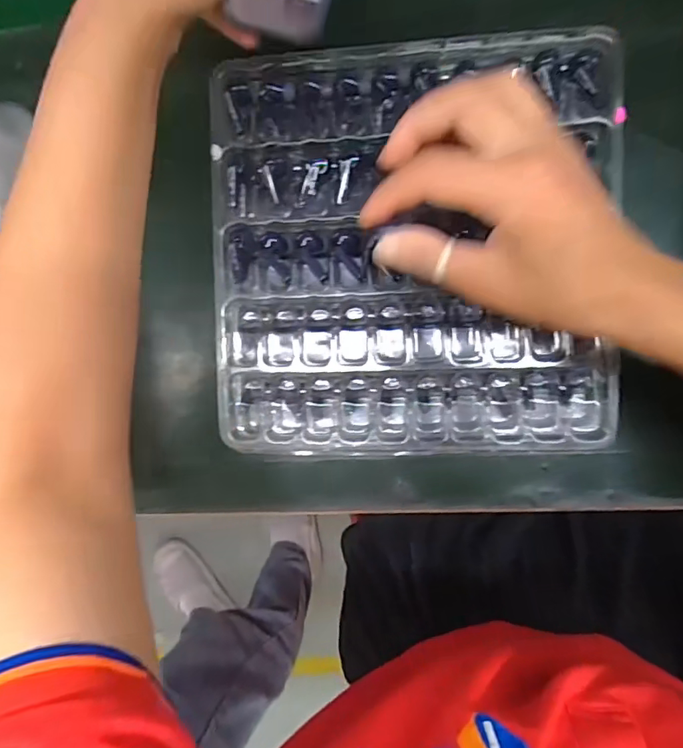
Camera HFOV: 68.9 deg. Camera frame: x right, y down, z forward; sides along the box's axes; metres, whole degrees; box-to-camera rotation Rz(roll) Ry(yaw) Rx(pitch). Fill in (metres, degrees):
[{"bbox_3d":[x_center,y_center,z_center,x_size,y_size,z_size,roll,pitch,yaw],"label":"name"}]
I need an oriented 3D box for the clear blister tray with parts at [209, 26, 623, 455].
[{"bbox_3d":[0.042,-0.075,0.323,0.247,0.033,0.255,-4,92,6],"label":"clear blister tray with parts"}]

